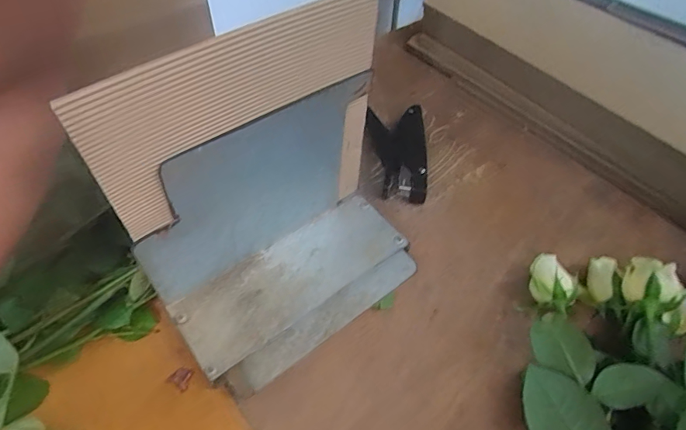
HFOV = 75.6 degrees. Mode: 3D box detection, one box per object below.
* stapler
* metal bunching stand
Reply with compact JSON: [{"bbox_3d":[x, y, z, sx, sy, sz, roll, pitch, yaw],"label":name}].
[{"bbox_3d":[0.063,-0.075,0.540,0.071,0.032,0.144,4,51,0],"label":"stapler"},{"bbox_3d":[-0.037,0.021,0.355,0.208,0.180,0.105,-31,58,-25],"label":"metal bunching stand"}]

